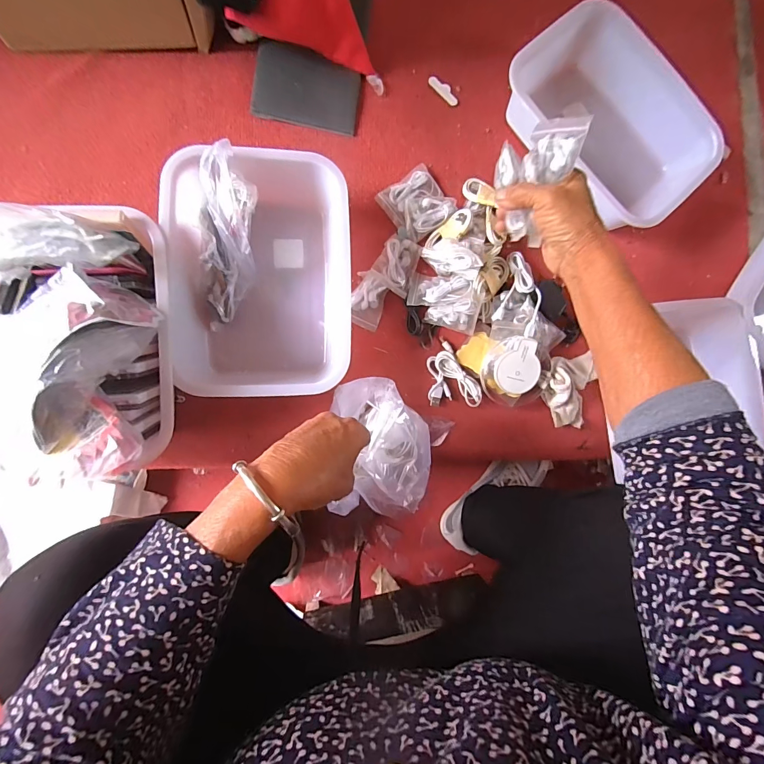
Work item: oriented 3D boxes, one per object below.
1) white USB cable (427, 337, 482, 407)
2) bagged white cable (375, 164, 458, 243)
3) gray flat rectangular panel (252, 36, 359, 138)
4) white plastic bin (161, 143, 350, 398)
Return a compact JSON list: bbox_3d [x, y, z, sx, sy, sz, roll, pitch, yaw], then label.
[{"bbox_3d":[0.102,-0.013,0.526,0.074,0.010,0.092,-1,88,-7],"label":"white USB cable"},{"bbox_3d":[0.053,-0.255,0.530,0.085,0.015,0.089,-38,92,-7],"label":"bagged white cable"},{"bbox_3d":[-0.105,-0.410,0.522,0.143,0.008,0.106,8,86,-6],"label":"gray flat rectangular panel"},{"bbox_3d":[-0.145,-0.127,0.467,0.204,0.081,0.281,-3,88,-7],"label":"white plastic bin"}]

